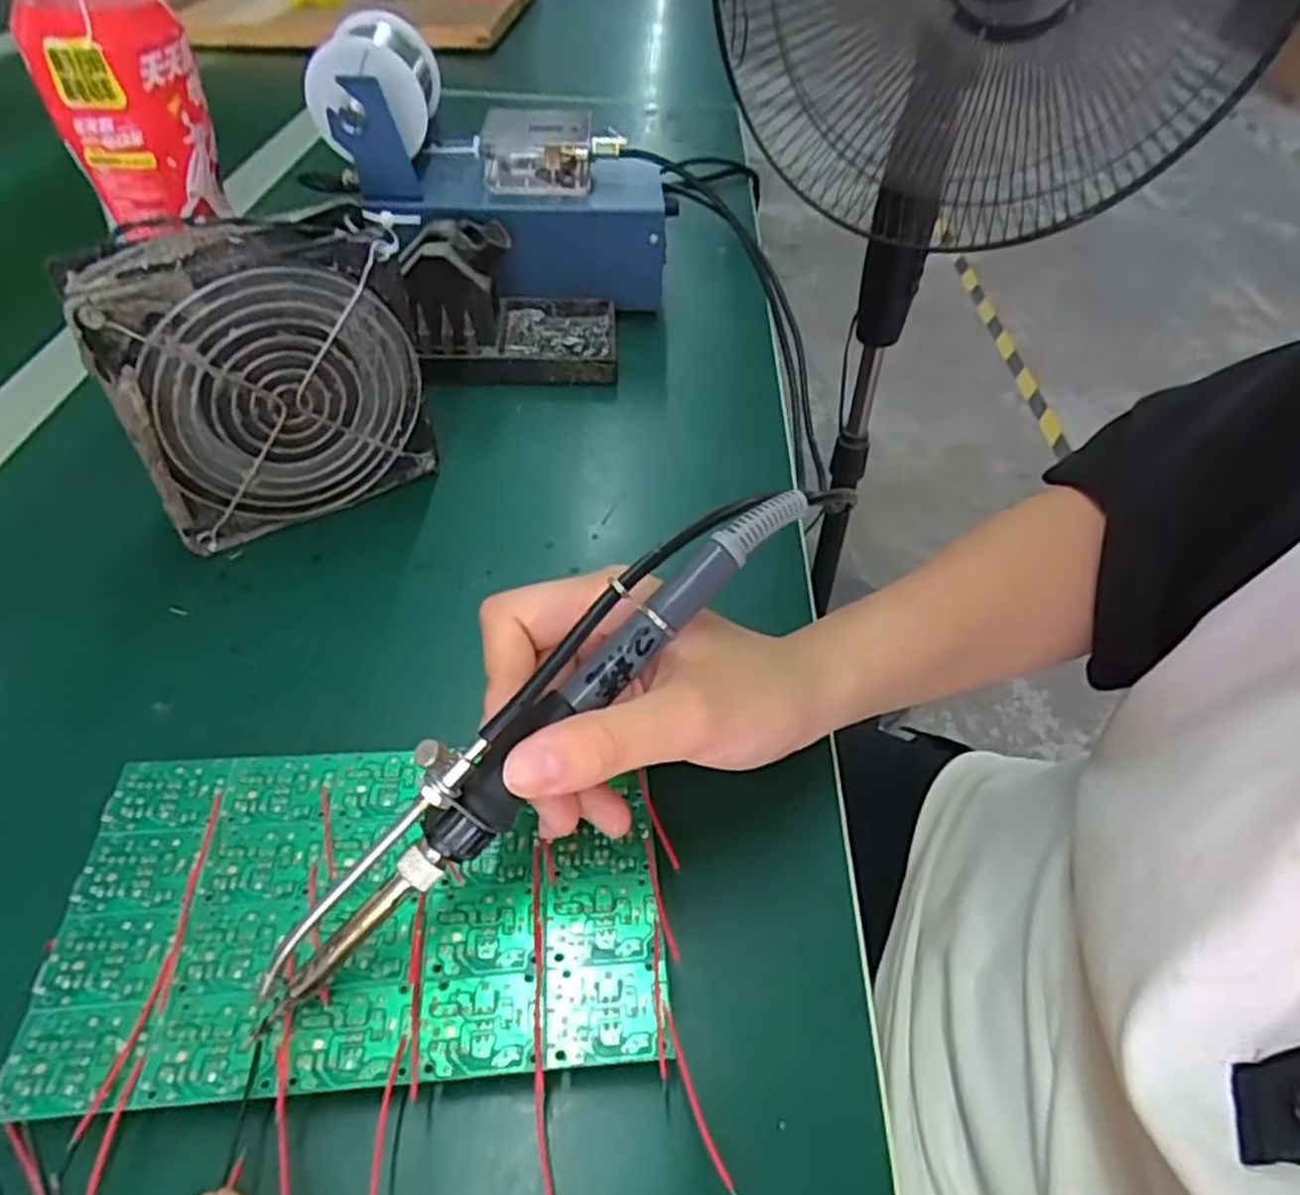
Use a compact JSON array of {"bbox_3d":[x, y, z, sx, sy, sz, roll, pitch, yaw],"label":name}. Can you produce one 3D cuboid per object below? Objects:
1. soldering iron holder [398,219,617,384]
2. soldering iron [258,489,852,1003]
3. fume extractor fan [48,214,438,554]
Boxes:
[{"bbox_3d":[-0.081,-0.172,0.457,0.123,0.072,0.076,-1,47,-6],"label":"soldering iron holder"},{"bbox_3d":[-0.026,0.027,0.220,0.210,0.036,0.024,-44,61,-11],"label":"soldering iron"},{"bbox_3d":[-0.163,-0.092,0.342,0.118,0.122,0.039,-26,54,-26],"label":"fume extractor fan"}]

